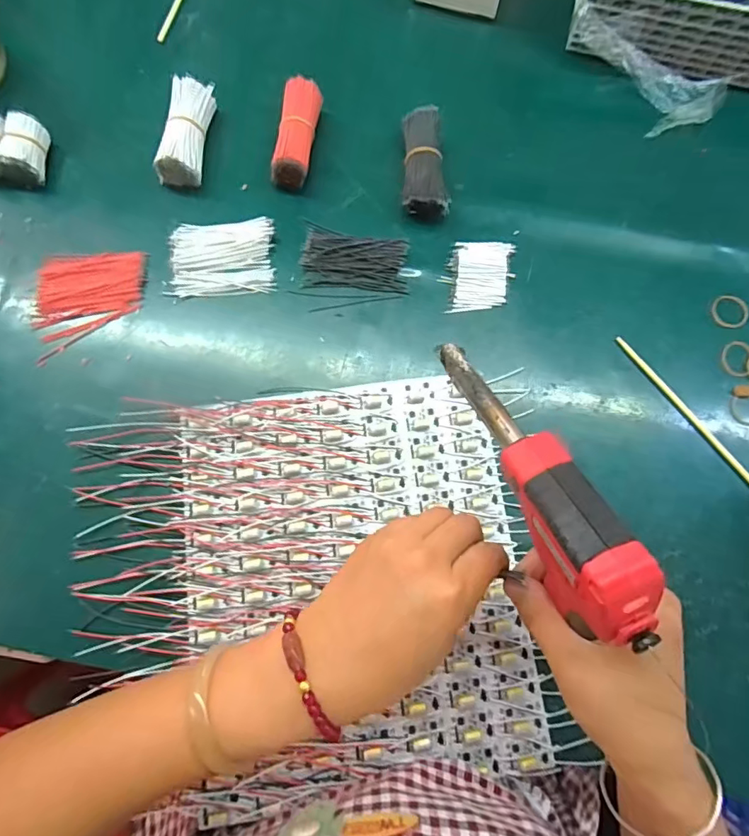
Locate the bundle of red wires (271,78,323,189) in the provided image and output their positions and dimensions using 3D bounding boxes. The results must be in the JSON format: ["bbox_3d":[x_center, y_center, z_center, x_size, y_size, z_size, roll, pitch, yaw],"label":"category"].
[{"bbox_3d":[-0.069,-0.253,0.446,0.032,0.041,0.086,8,77,0],"label":"bundle of red wires"}]

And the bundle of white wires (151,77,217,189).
[{"bbox_3d":[-0.168,-0.252,0.440,0.038,0.033,0.086,8,77,0],"label":"bundle of white wires"}]

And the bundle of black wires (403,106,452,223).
[{"bbox_3d":[0.046,-0.223,0.443,0.039,0.039,0.090,1,77,-2],"label":"bundle of black wires"}]

